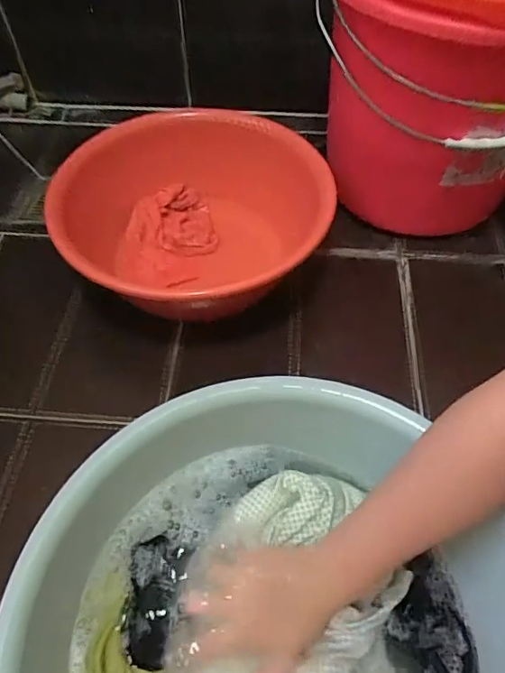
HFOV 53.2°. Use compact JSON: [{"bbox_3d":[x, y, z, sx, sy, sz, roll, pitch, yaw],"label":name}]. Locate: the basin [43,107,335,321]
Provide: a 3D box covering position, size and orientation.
[{"bbox_3d":[-0.086,-0.154,0.671,0.310,0.121,0.341,16,56,11],"label":"basin"}]

